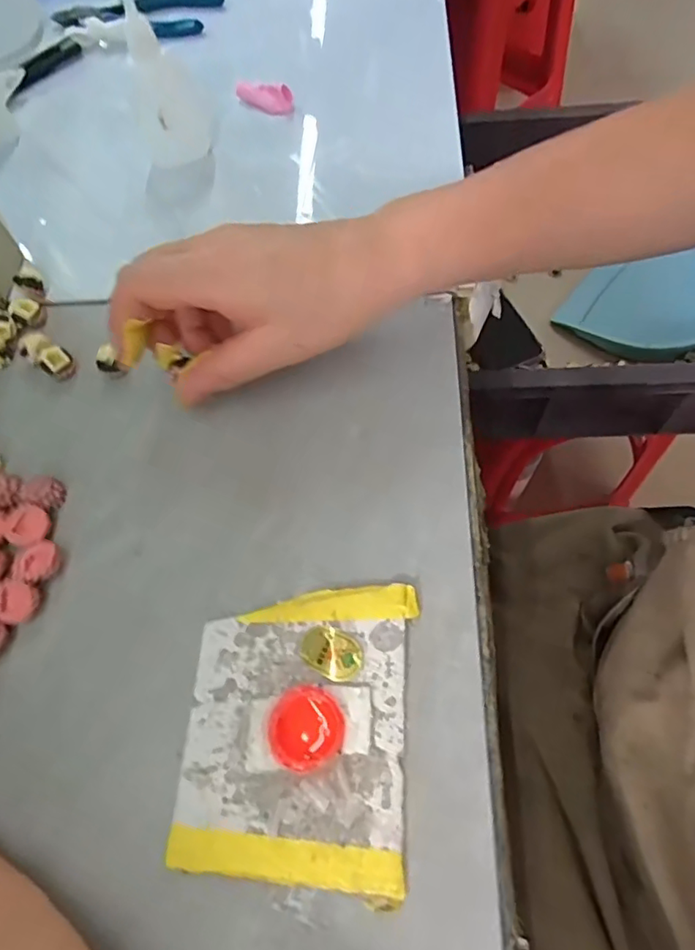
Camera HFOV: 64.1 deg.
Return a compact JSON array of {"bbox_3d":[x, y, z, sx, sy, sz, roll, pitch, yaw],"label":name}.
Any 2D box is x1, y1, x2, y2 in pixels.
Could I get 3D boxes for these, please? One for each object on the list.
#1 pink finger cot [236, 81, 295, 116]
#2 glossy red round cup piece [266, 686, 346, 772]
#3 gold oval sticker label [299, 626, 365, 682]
[{"bbox_3d":[-0.061,-0.276,0.400,0.052,0.015,0.017,39,71,16],"label":"pink finger cot"},{"bbox_3d":[-0.017,0.103,0.226,0.029,0.007,0.030,0,66,0],"label":"glossy red round cup piece"},{"bbox_3d":[-0.007,0.077,0.240,0.027,0.004,0.019,20,68,15],"label":"gold oval sticker label"}]

